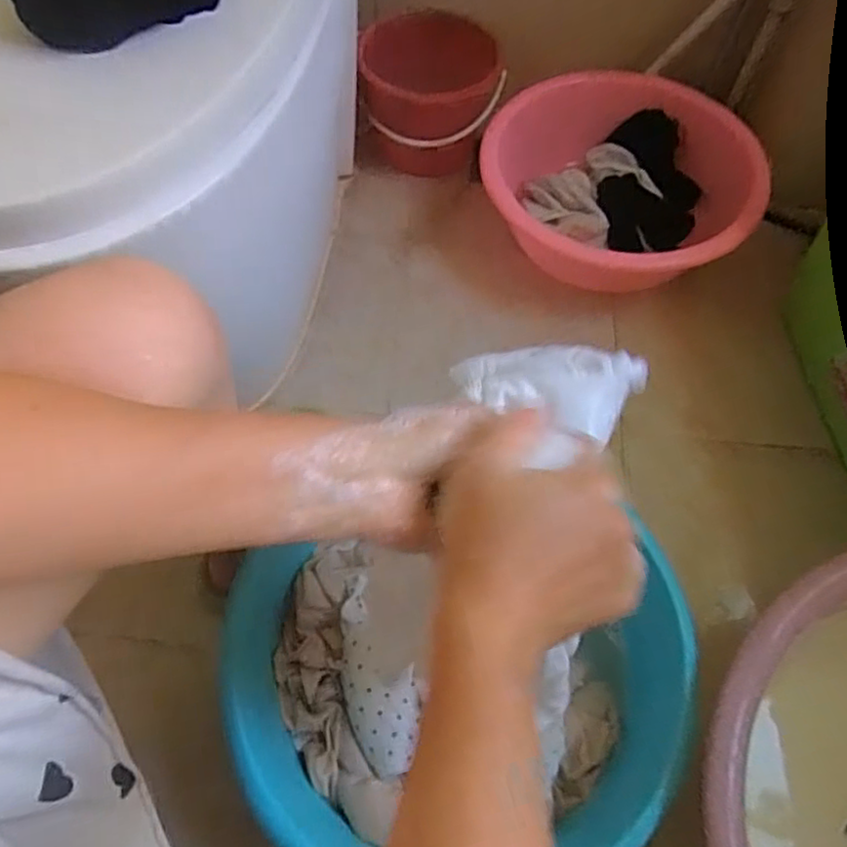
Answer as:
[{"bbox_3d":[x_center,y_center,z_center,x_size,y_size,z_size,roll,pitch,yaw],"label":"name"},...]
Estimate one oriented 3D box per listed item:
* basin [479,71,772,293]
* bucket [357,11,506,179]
[{"bbox_3d":[0.298,-0.334,0.938,0.372,0.132,0.372,1,61,-1],"label":"basin"},{"bbox_3d":[0.003,-0.505,0.985,0.197,0.158,0.174,-9,62,-6],"label":"bucket"}]

